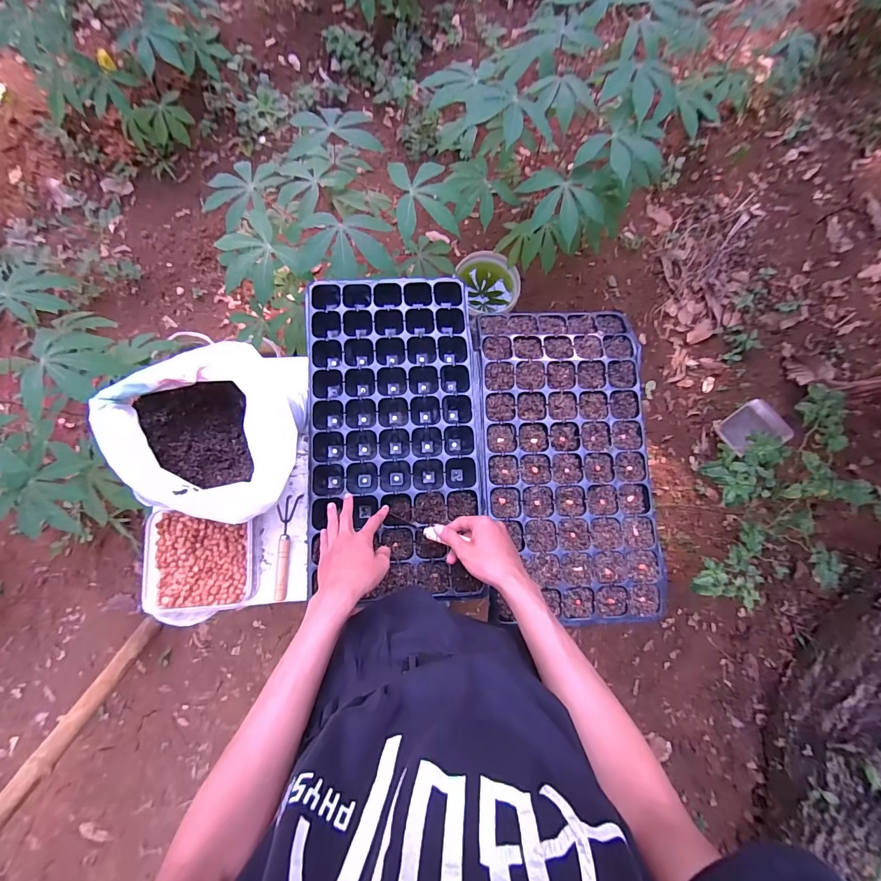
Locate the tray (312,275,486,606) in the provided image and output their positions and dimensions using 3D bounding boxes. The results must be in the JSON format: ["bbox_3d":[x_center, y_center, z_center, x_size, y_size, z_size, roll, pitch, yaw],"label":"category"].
[{"bbox_3d":[-0.075,-0.021,0.685,0.269,0.069,0.514,-3,84,-2],"label":"tray"}]

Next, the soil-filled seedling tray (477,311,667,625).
[{"bbox_3d":[0.207,0.026,0.682,0.264,0.049,0.507,-1,80,-5],"label":"soil-filled seedling tray"}]

